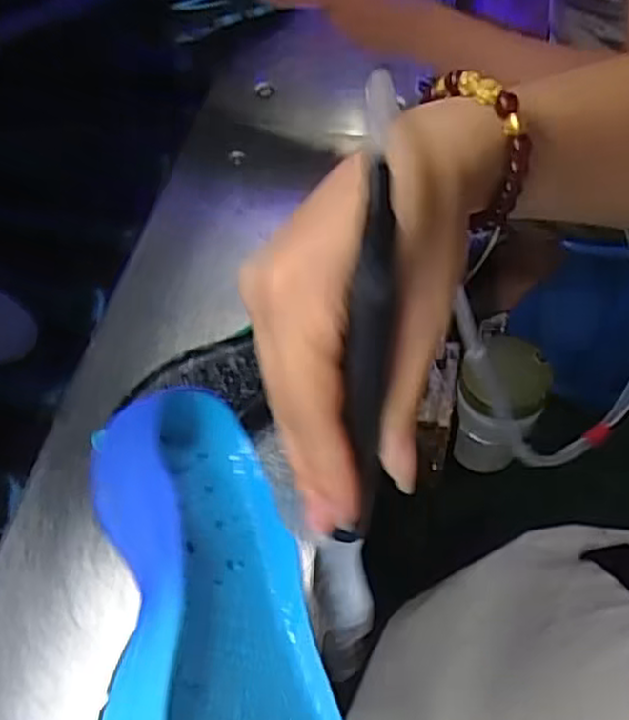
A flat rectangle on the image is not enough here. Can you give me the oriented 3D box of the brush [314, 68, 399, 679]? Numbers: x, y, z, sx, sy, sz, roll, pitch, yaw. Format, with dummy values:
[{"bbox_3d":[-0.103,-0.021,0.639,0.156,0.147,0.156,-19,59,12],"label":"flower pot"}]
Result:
[{"bbox_3d":[0.014,0.020,0.224,0.021,0.199,0.017,9,28,10],"label":"brush"}]

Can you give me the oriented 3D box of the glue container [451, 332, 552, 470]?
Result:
[{"bbox_3d":[0.162,0.039,0.639,0.071,0.129,0.071,14,59,13],"label":"glue container"}]

